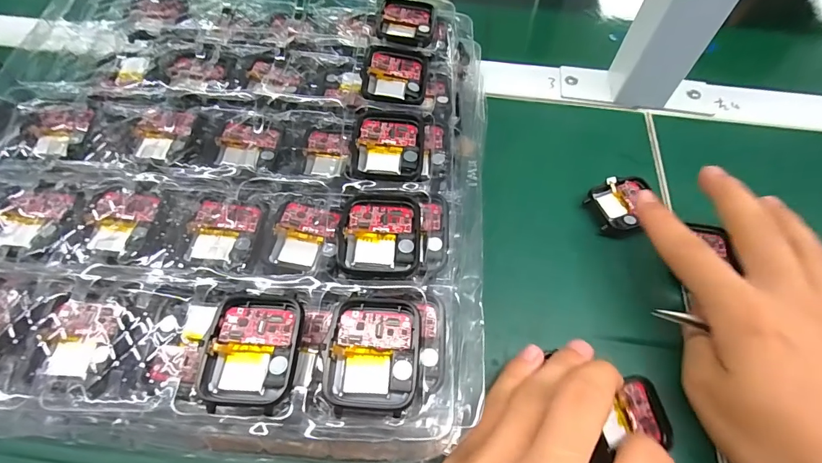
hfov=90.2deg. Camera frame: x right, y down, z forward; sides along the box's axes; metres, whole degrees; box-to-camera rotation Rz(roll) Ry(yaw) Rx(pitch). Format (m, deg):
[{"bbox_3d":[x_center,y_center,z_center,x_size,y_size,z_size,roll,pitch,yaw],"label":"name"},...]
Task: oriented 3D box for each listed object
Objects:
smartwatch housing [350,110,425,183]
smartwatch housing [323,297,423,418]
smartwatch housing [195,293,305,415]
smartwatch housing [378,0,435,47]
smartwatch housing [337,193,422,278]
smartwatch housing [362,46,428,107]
[{"bbox_3d":[-0.012,-0.047,0.222,0.036,0.006,0.047,5,59,2],"label":"smartwatch housing"},{"bbox_3d":[-0.015,0.048,0.165,0.037,0.006,0.043,6,59,2],"label":"smartwatch housing"},{"bbox_3d":[-0.064,0.048,0.169,0.037,0.010,0.045,3,59,1],"label":"smartwatch housing"},{"bbox_3d":[-0.003,-0.140,0.274,0.036,0.004,0.044,6,59,3],"label":"smartwatch housing"},{"bbox_3d":[-0.014,0.001,0.195,0.037,0.006,0.043,3,59,1],"label":"smartwatch housing"},{"bbox_3d":[-0.010,-0.095,0.248,0.038,0.007,0.044,5,59,2],"label":"smartwatch housing"}]

